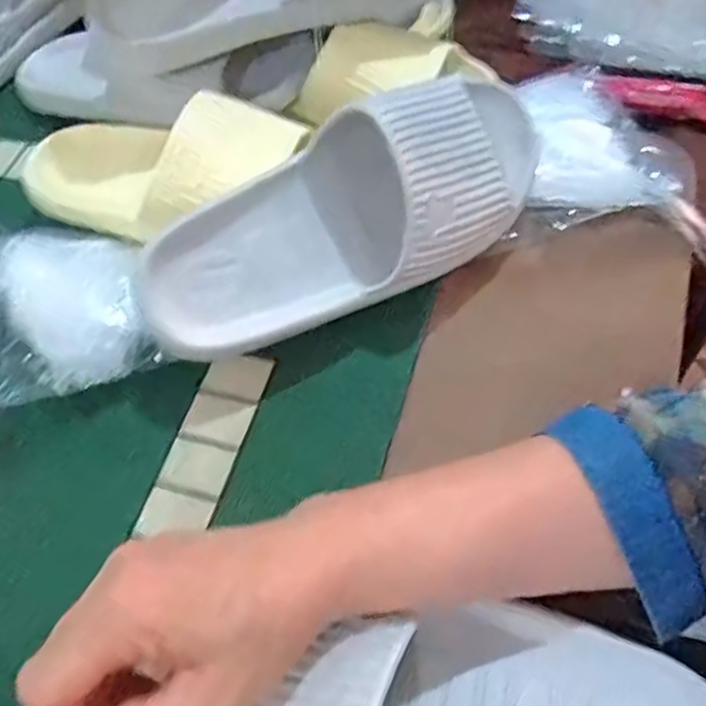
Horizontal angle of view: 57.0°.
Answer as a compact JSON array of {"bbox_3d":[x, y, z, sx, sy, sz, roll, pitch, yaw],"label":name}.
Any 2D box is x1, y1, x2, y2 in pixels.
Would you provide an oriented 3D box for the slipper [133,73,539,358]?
[{"bbox_3d":[0.013,-0.087,0.380,0.252,0.078,0.103,-24,93,-16],"label":"slipper"}]

